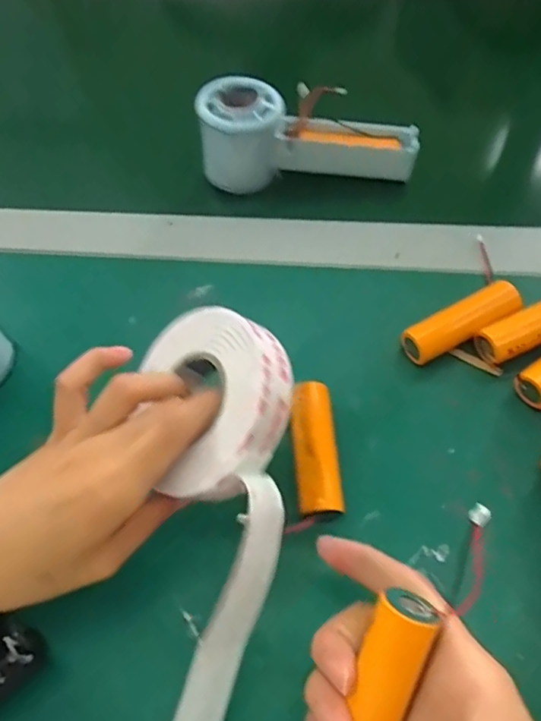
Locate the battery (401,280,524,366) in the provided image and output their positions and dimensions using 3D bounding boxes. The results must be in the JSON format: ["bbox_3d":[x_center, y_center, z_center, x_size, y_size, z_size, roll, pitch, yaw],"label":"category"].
[{"bbox_3d":[0.113,-0.021,0.335,0.073,0.019,0.022,-25,61,-10],"label":"battery"}]

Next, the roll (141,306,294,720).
[{"bbox_3d":[-0.030,0.084,0.242,0.069,0.050,0.216,3,83,6],"label":"roll"}]

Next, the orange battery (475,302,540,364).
[{"bbox_3d":[0.156,-0.019,0.331,0.076,0.019,0.022,-25,61,-10],"label":"orange battery"}]

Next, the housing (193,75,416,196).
[{"bbox_3d":[0.027,-0.156,0.399,0.147,0.058,0.047,9,61,9],"label":"housing"}]

